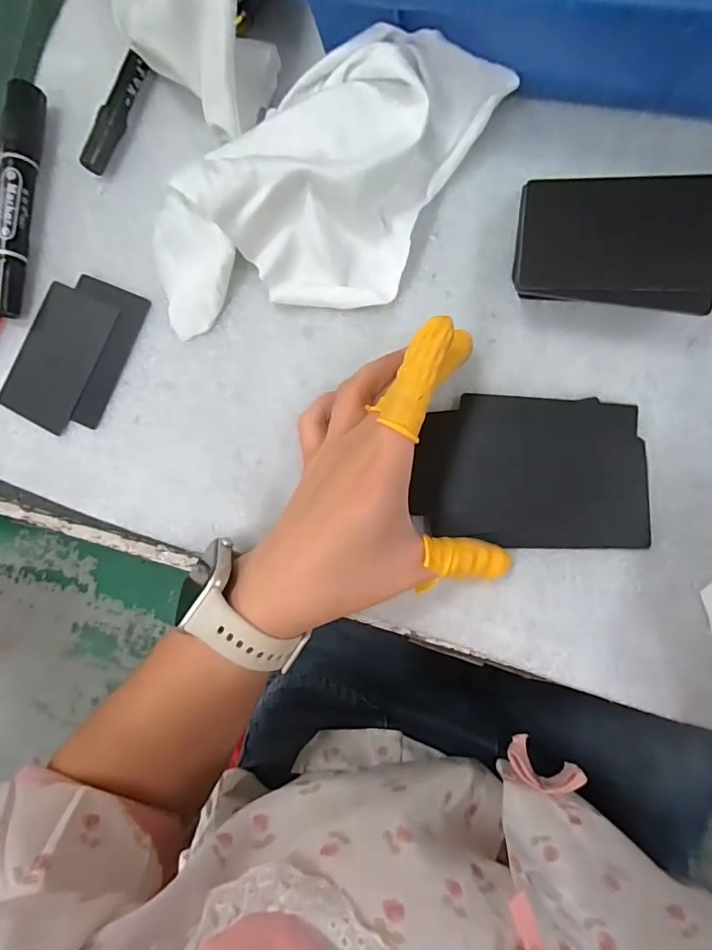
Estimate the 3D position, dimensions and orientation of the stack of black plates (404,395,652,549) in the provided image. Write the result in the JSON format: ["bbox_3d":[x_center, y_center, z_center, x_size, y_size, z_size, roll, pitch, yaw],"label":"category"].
[{"bbox_3d":[0.088,-0.002,0.248,0.110,0.006,0.074,4,87,9],"label":"stack of black plates"}]

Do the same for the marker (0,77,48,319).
[{"bbox_3d":[-0.212,-0.171,0.303,0.020,0.020,0.143,6,88,10],"label":"marker"}]

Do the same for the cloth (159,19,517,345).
[{"bbox_3d":[-0.023,-0.149,0.258,0.192,0.043,0.111,-7,86,9],"label":"cloth"}]

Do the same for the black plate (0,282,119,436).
[{"bbox_3d":[-0.185,-0.073,0.301,0.054,0.004,0.083,26,90,12],"label":"black plate"}]

